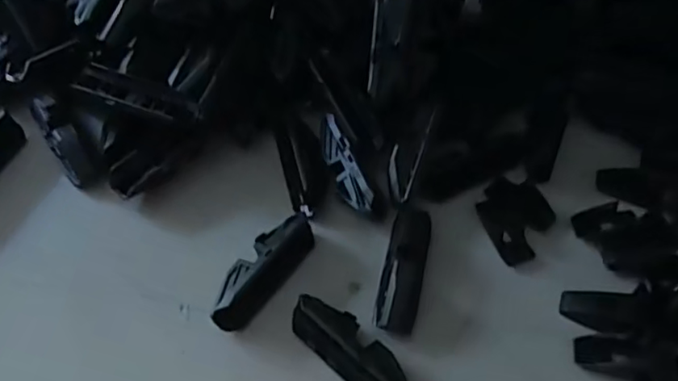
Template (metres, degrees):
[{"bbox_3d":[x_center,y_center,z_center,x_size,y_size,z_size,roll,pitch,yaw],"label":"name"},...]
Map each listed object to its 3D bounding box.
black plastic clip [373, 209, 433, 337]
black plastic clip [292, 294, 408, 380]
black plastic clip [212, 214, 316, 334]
[{"bbox_3d":[0.036,0.040,0.321,0.022,0.012,0.073,13,55,5],"label":"black plastic clip"},{"bbox_3d":[0.008,0.076,0.287,0.072,0.018,0.024,38,61,21],"label":"black plastic clip"},{"bbox_3d":[-0.039,0.037,0.308,0.021,0.023,0.074,32,58,17],"label":"black plastic clip"}]

